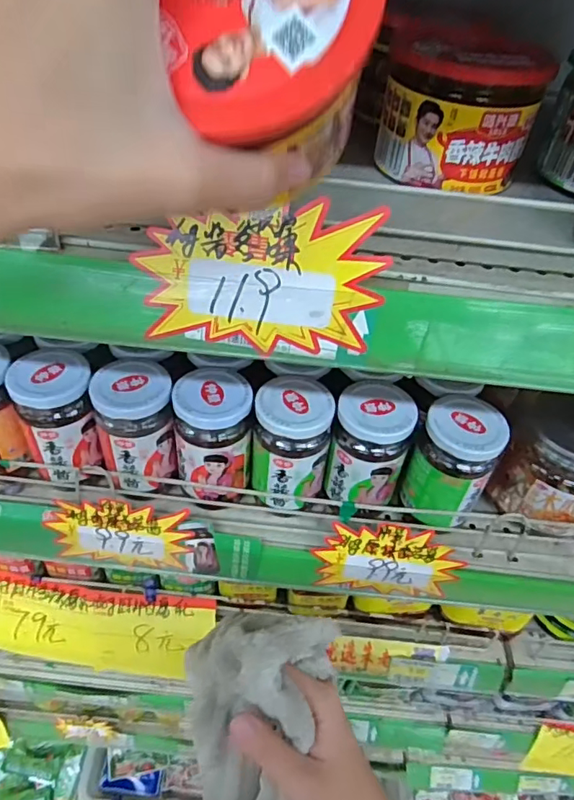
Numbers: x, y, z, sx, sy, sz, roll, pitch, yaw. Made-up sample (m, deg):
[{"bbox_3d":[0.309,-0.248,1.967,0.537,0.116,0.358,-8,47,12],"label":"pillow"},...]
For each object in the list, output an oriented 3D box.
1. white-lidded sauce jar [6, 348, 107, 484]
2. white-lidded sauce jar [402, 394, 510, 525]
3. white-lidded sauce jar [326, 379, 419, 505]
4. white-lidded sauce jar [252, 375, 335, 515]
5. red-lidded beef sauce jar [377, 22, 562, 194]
[{"bbox_3d":[-0.184,0.014,0.433,0.059,0.090,0.067,-14,49,-19],"label":"white-lidded sauce jar"},{"bbox_3d":[0.132,0.050,0.431,0.062,0.091,0.064,18,47,11],"label":"white-lidded sauce jar"},{"bbox_3d":[0.067,0.039,0.435,0.059,0.091,0.061,3,46,-3],"label":"white-lidded sauce jar"},{"bbox_3d":[0.004,0.037,0.433,0.059,0.097,0.064,3,46,-3],"label":"white-lidded sauce jar"},{"bbox_3d":[0.115,-0.197,0.358,0.098,0.072,0.101,15,47,9],"label":"red-lidded beef sauce jar"}]

